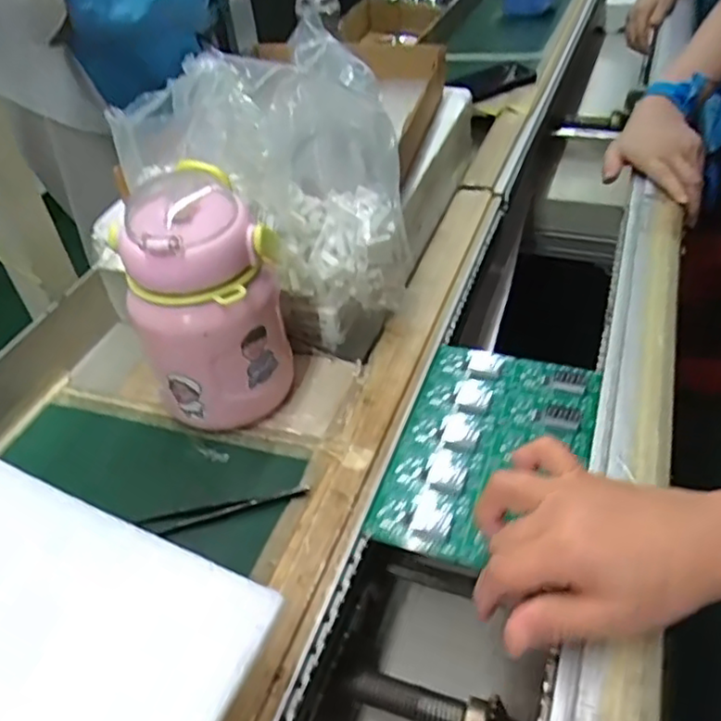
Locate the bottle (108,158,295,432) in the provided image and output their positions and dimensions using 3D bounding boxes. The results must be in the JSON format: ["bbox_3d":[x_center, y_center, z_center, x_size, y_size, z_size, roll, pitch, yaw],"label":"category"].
[{"bbox_3d":[-0.100,-0.035,0.440,0.092,0.161,0.085,-10,42,-3],"label":"bottle"}]

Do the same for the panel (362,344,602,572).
[{"bbox_3d":[0.090,0.058,0.447,0.122,0.009,0.179,11,45,19],"label":"panel"}]

